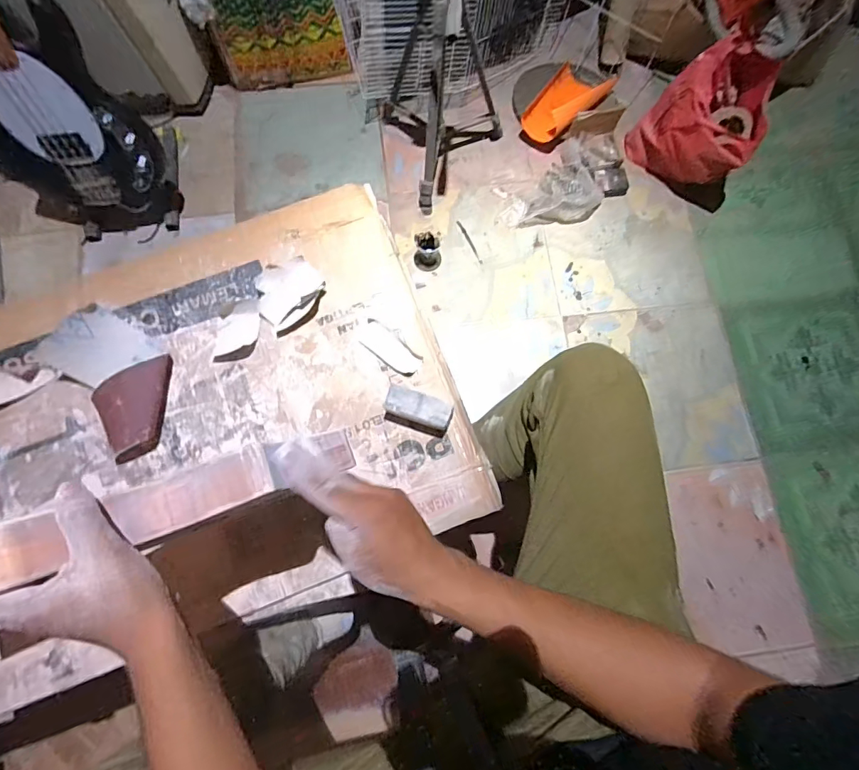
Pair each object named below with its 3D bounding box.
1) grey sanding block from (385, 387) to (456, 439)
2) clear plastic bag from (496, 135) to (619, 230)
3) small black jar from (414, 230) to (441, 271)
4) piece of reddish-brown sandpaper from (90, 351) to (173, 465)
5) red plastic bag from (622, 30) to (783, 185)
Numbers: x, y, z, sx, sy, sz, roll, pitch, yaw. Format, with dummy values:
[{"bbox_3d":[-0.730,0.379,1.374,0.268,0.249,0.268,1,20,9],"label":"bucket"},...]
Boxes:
[{"bbox_3d":[-0.015,0.037,0.626,0.091,0.049,0.043,17,76,3],"label":"grey sanding block"},{"bbox_3d":[0.354,-0.531,1.179,0.358,0.102,0.195,-29,78,-8],"label":"clear plastic bag"},{"bbox_3d":[-0.004,-0.337,1.150,0.069,0.079,0.063,0,76,-1],"label":"small black jar"},{"bbox_3d":[-0.400,0.034,0.625,0.109,0.039,0.114,-24,77,-7],"label":"piece of reddish-brown sandpaper"},{"bbox_3d":[0.661,-0.641,1.114,0.263,0.296,0.172,33,78,7],"label":"red plastic bag"}]

